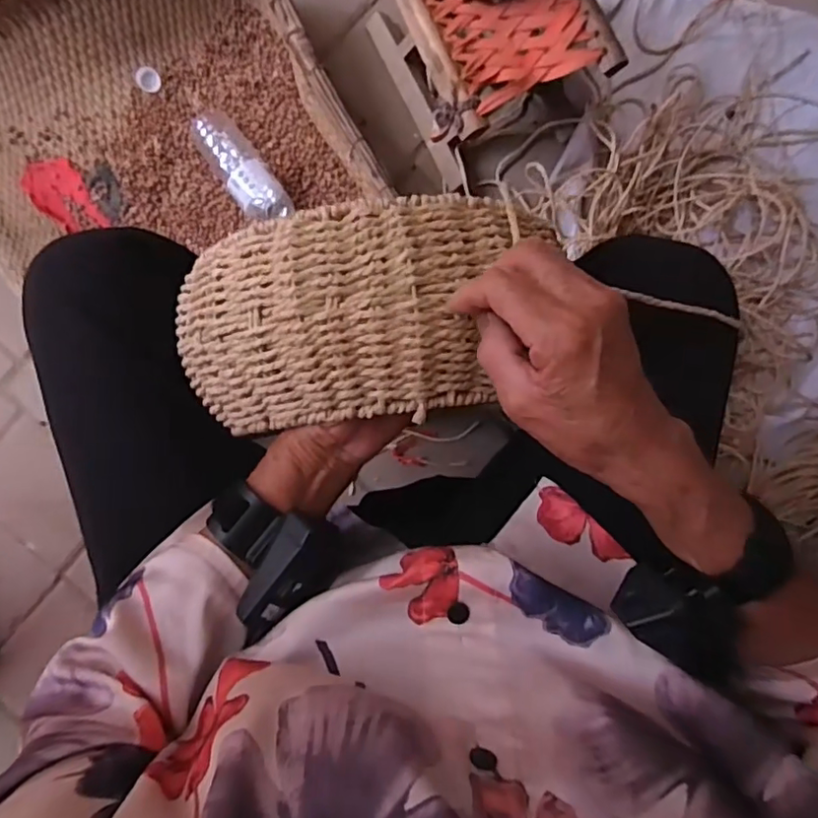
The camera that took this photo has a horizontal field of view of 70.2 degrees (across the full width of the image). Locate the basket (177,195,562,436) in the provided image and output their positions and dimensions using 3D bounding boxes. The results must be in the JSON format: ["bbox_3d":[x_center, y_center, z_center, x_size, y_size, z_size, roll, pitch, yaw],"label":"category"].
[{"bbox_3d":[-0.037,-0.055,0.359,0.225,0.074,0.122,-8,90,0],"label":"basket"}]

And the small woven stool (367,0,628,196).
[{"bbox_3d":[0.107,-0.489,0.785,0.263,0.183,0.289,-25,90,0],"label":"small woven stool"}]

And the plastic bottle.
[{"bbox_3d":[-0.245,-0.350,0.830,0.066,0.058,0.200,-38,92,0],"label":"plastic bottle"}]

